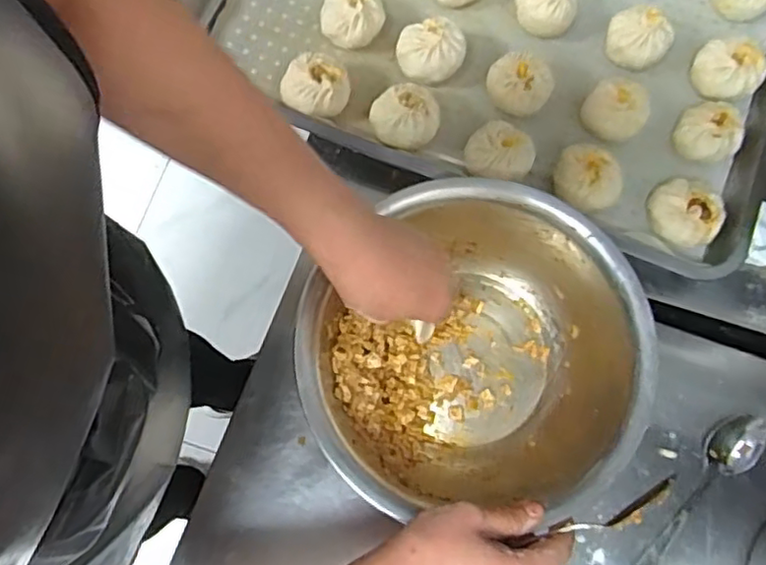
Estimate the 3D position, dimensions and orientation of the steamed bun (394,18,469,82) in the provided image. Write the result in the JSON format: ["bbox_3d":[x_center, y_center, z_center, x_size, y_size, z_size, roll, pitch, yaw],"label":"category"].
[{"bbox_3d":[0.046,-0.226,0.633,0.067,0.046,0.058,-16,76,-6],"label":"steamed bun"}]

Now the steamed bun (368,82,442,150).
[{"bbox_3d":[0.020,-0.155,0.612,0.063,0.047,0.054,11,75,2],"label":"steamed bun"}]

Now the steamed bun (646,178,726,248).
[{"bbox_3d":[0.273,-0.062,0.584,0.058,0.039,0.065,-38,78,-9],"label":"steamed bun"}]

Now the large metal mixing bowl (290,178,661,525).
[{"bbox_3d":[0.068,0.053,0.534,0.265,0.096,0.249,0,75,-1],"label":"large metal mixing bowl"}]

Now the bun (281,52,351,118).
[{"bbox_3d":[-0.065,-0.187,0.625,0.062,0.044,0.059,0,75,-1],"label":"bun"}]

